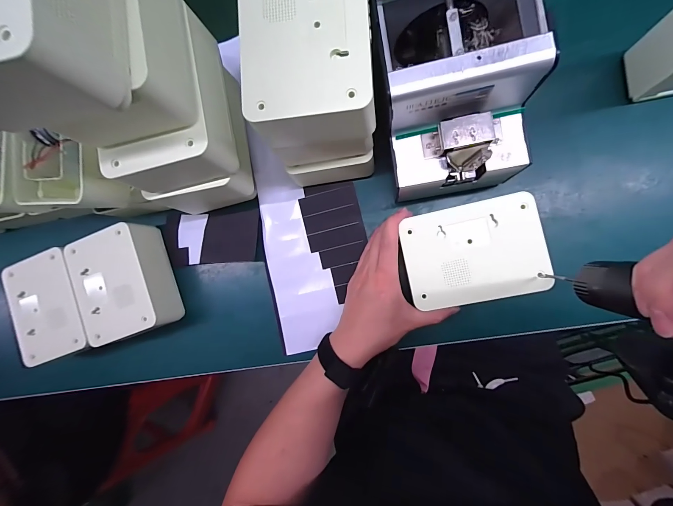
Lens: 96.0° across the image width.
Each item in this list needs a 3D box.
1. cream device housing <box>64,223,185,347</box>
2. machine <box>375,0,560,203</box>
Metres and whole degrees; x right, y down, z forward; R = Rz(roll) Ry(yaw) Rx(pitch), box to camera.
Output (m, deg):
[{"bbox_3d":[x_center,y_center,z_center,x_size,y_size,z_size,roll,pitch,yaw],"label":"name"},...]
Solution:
[{"bbox_3d":[-0.287,0.043,0.416,0.104,0.062,0.143,-19,84,9],"label":"cream device housing"},{"bbox_3d":[0.113,-0.158,0.304,0.124,0.147,0.177,-8,88,9],"label":"machine"}]

